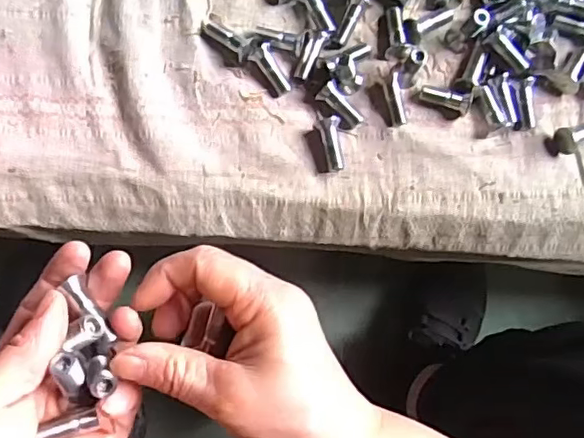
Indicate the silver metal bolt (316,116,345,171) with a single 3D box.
[{"bbox_3d":[0.027,-0.053,0.400,0.016,0.011,0.039,-4,84,-6],"label":"silver metal bolt"}]

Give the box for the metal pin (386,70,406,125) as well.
[{"bbox_3d":[0.072,-0.083,0.407,0.011,0.009,0.036,-12,85,-7],"label":"metal pin"}]

